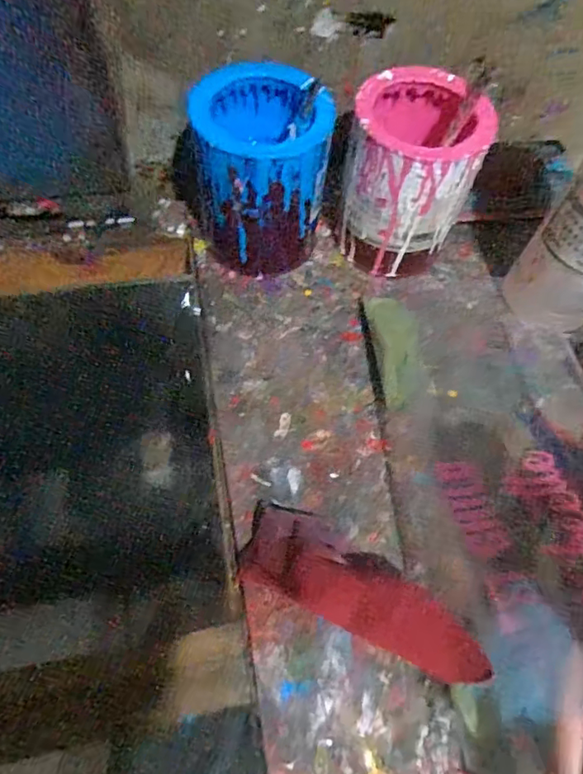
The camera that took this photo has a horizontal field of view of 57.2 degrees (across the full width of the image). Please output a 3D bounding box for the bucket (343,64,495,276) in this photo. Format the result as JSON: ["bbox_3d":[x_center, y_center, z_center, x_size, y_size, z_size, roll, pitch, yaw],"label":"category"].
[{"bbox_3d":[0.103,-0.184,0.477,0.103,0.138,0.112,2,62,-3],"label":"bucket"}]

